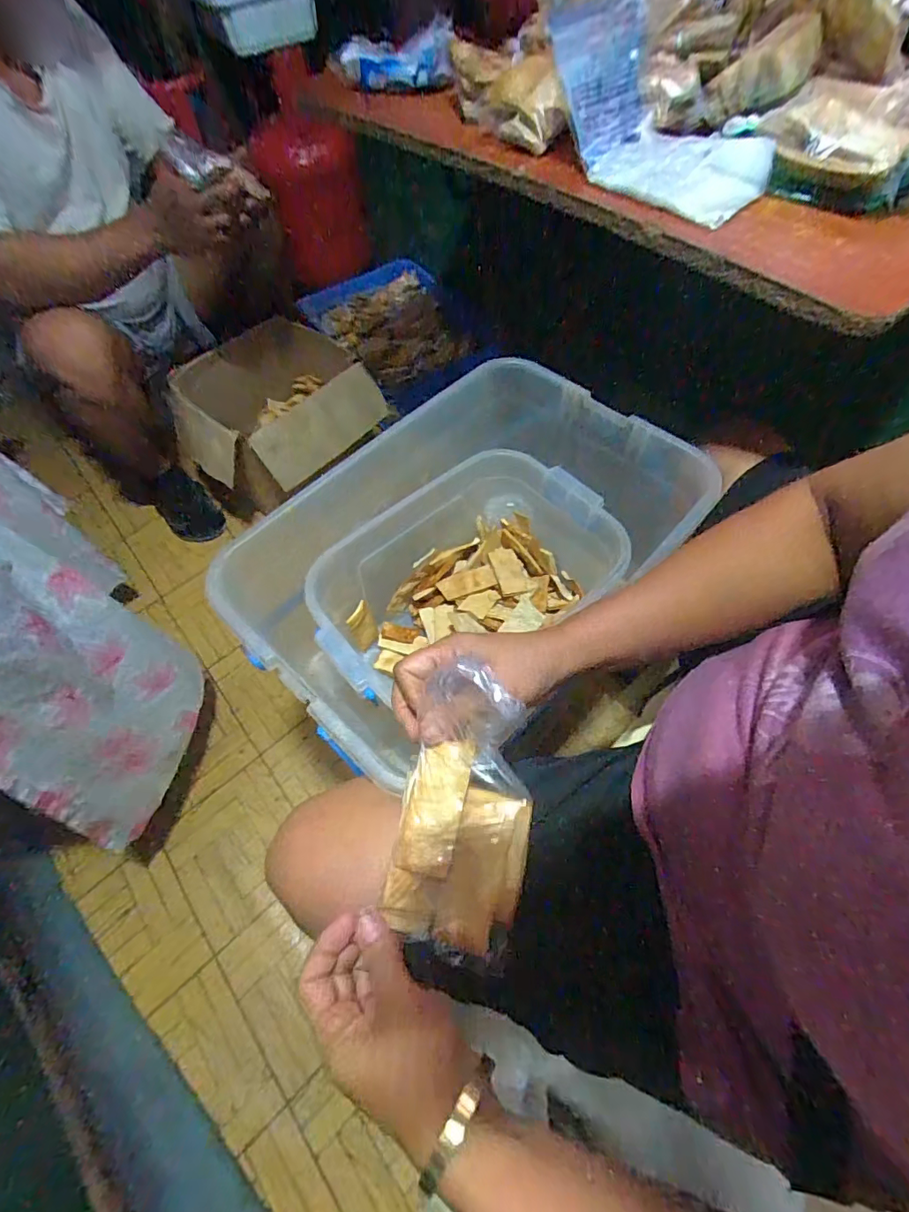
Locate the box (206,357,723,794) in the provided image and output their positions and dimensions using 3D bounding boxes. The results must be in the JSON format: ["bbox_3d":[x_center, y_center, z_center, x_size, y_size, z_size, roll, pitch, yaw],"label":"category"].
[{"bbox_3d":[0.010,-0.042,0.620,0.487,0.245,0.308,-39,67,-18],"label":"box"}]

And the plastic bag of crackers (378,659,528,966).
[{"bbox_3d":[0.005,0.126,0.315,0.081,0.041,0.172,4,84,3],"label":"plastic bag of crackers"}]

